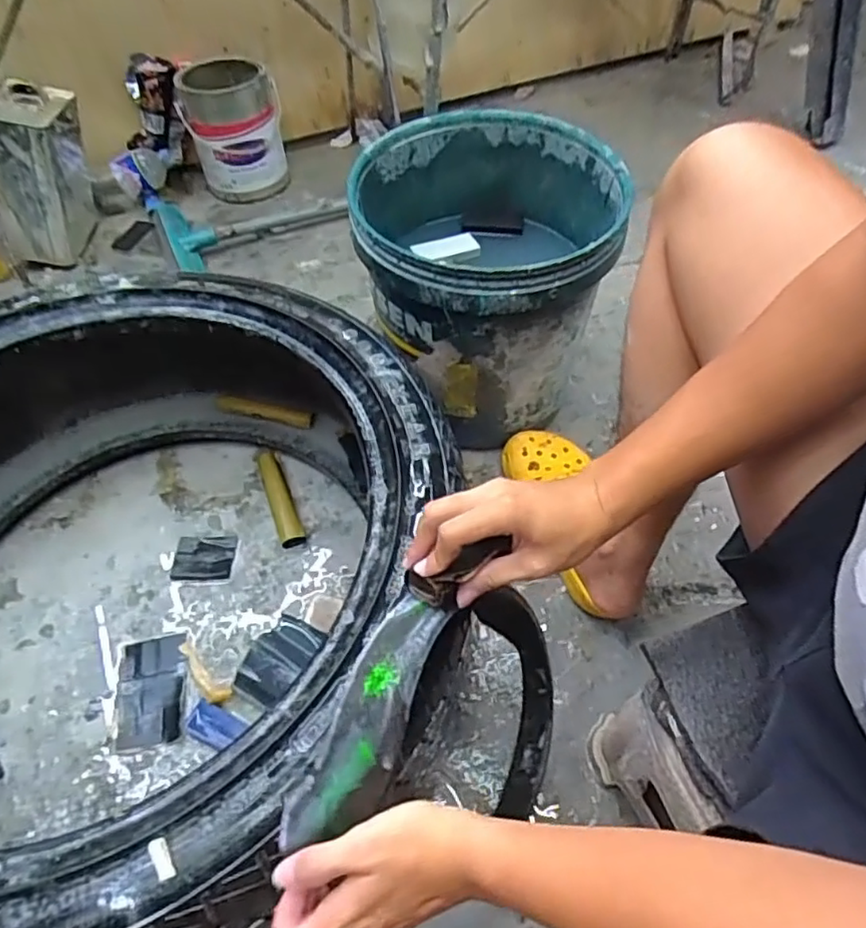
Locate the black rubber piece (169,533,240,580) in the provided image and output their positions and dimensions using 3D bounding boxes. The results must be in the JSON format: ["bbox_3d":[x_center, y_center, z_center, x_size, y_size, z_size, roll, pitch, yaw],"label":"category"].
[{"bbox_3d":[-0.284,0.115,0.782,0.072,0.009,0.062,-2,54,-1],"label":"black rubber piece"}]

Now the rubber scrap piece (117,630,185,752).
[{"bbox_3d":[-0.309,0.246,0.689,0.070,0.007,0.117,-8,54,-5],"label":"rubber scrap piece"}]

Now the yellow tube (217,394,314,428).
[{"bbox_3d":[-0.232,-0.073,0.880,0.141,0.016,0.024,11,55,9],"label":"yellow tube"}]

